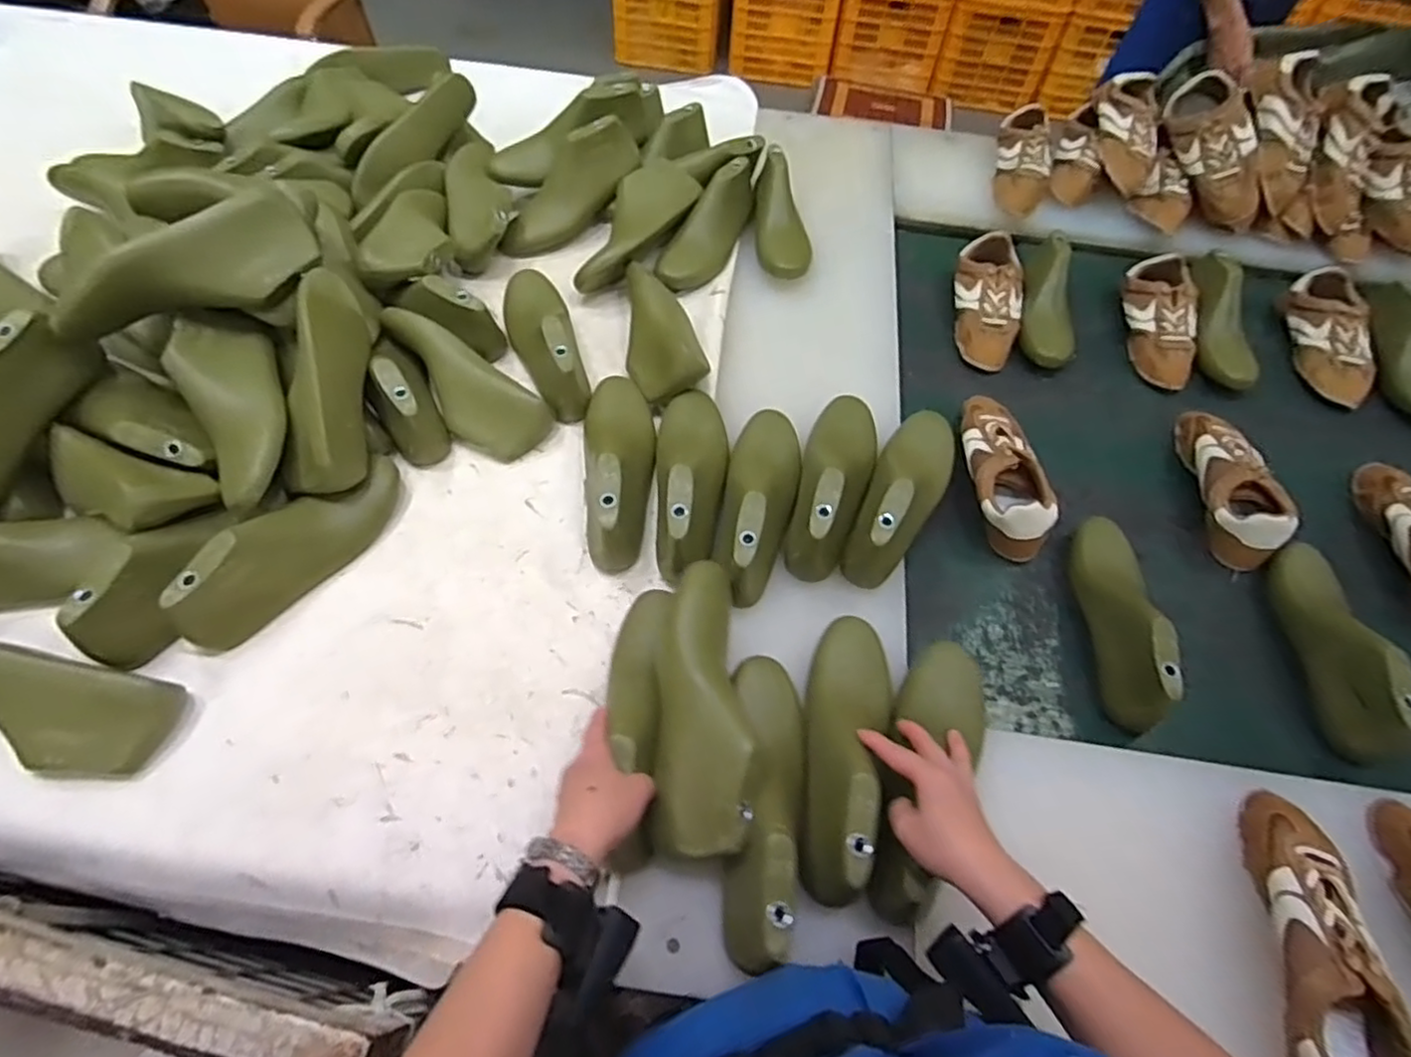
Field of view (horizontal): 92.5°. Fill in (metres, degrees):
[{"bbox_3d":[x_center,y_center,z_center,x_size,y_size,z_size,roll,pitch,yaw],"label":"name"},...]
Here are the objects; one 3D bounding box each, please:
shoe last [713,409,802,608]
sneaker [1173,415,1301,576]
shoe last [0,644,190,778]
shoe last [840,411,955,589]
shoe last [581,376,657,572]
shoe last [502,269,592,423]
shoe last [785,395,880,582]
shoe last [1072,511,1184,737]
[{"bbox_3d":[0.058,-0.037,0.710,0.076,0.080,0.244,11,59,3],"label":"shoe last"},{"bbox_3d":[0.664,-0.063,0.858,0.083,0.085,0.241,7,58,3],"label":"sneaker"},{"bbox_3d":[-0.580,0.138,0.567,0.229,0.058,0.090,24,59,-7],"label":"shoe last"},{"bbox_3d":[0.217,-0.044,0.729,0.081,0.094,0.233,24,60,10],"label":"shoe last"},{"bbox_3d":[-0.092,-0.078,0.733,0.079,0.088,0.252,-4,59,-6],"label":"shoe last"},{"bbox_3d":[-0.196,-0.244,0.826,0.079,0.082,0.252,-18,62,-14],"label":"shoe last"},{"bbox_3d":[0.142,-0.064,0.723,0.078,0.080,0.243,16,59,6],"label":"shoe last"},{"bbox_3d":[0.448,0.078,0.722,0.064,0.087,0.249,14,59,7],"label":"shoe last"}]

